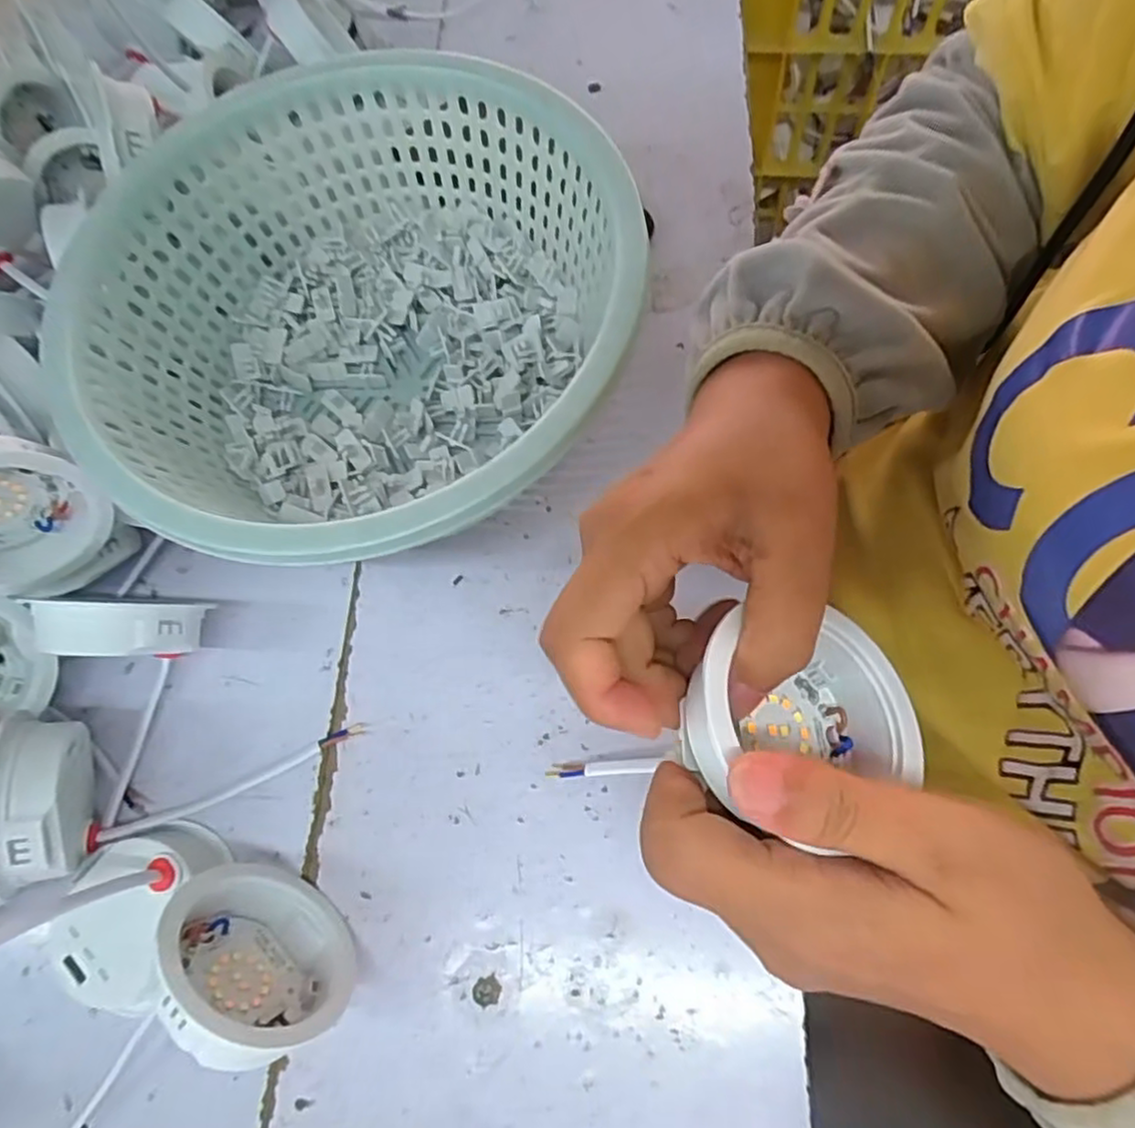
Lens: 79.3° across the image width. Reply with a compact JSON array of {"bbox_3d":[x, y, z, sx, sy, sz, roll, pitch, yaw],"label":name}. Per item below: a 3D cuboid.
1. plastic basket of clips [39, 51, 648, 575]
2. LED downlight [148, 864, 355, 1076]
[{"bbox_3d":[-0.093,-0.109,0.311,0.233,0.099,0.235,-2,70,4],"label":"plastic basket of clips"},{"bbox_3d":[-0.119,0.150,0.250,0.070,0.073,0.032,37,101,11],"label":"LED downlight"}]

